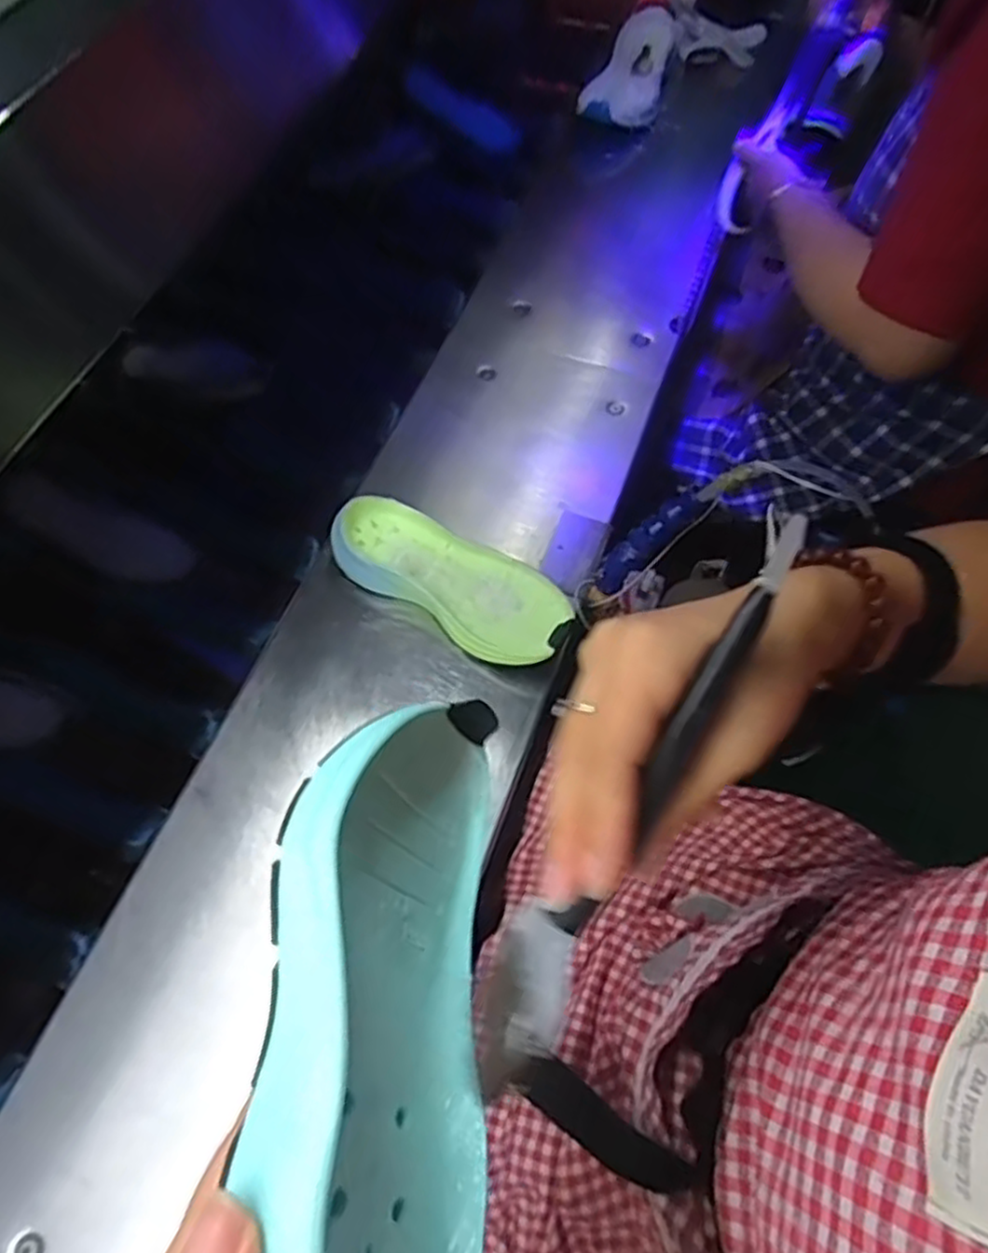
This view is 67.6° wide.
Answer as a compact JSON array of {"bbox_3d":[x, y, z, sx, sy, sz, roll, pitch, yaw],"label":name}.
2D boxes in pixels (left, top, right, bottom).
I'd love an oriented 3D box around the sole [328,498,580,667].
[{"bbox_3d":[-0.036,-0.041,0.637,0.214,0.045,0.095,32,67,15],"label":"sole"}]

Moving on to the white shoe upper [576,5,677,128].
[{"bbox_3d":[0.184,-0.762,1.011,0.109,0.048,0.273,12,63,5],"label":"white shoe upper"}]

